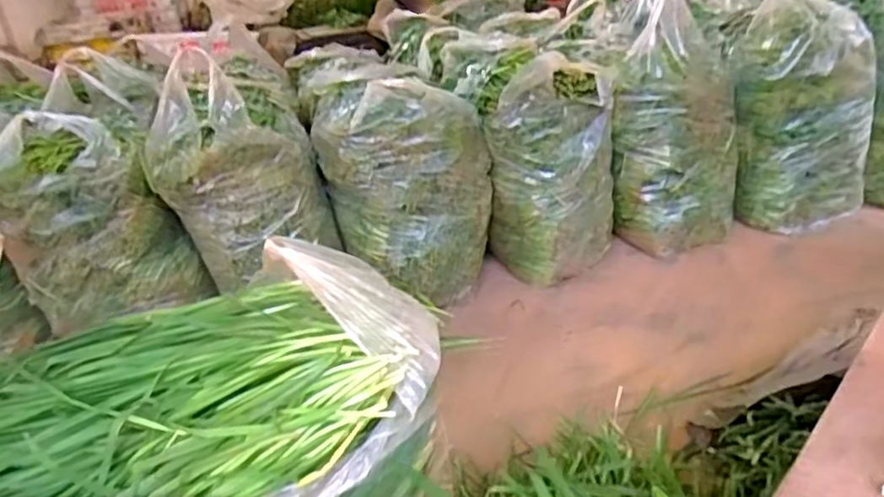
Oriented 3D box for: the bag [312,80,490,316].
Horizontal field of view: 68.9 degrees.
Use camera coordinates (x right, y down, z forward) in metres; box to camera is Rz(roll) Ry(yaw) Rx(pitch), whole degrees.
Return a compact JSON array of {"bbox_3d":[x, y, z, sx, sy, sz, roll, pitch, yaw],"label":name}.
[{"bbox_3d":[-0.086,-0.156,1.518,0.380,0.445,0.347,-9,27,-5],"label":"bag"}]

